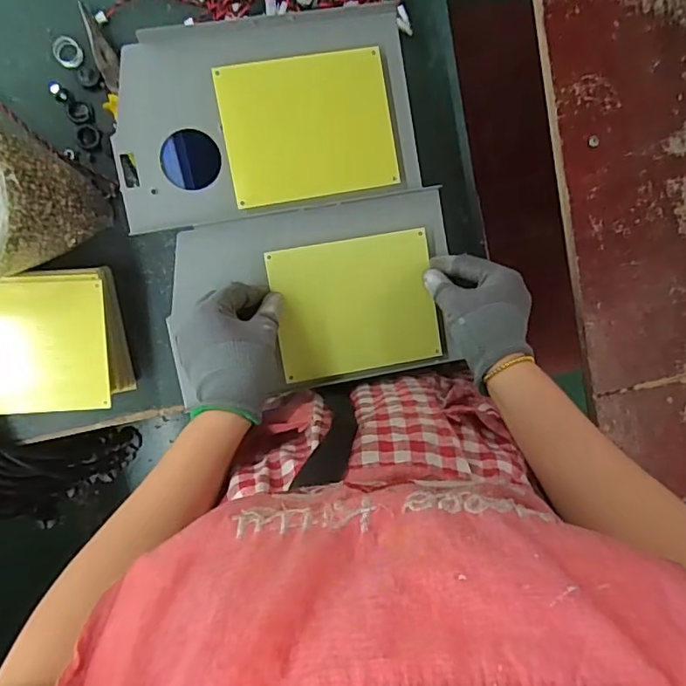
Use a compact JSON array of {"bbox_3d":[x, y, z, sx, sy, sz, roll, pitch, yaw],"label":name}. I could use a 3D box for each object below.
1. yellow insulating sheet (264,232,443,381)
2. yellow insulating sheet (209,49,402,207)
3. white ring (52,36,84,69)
[{"bbox_3d":[0.013,-0.035,0.511,0.147,0.008,0.123,-10,100,-5],"label":"yellow insulating sheet"},{"bbox_3d":[-0.031,-0.198,0.493,0.151,0.009,0.120,-11,101,-5],"label":"yellow insulating sheet"},{"bbox_3d":[-0.274,-0.290,0.535,0.026,0.009,0.028,-1,97,-5],"label":"white ring"}]

